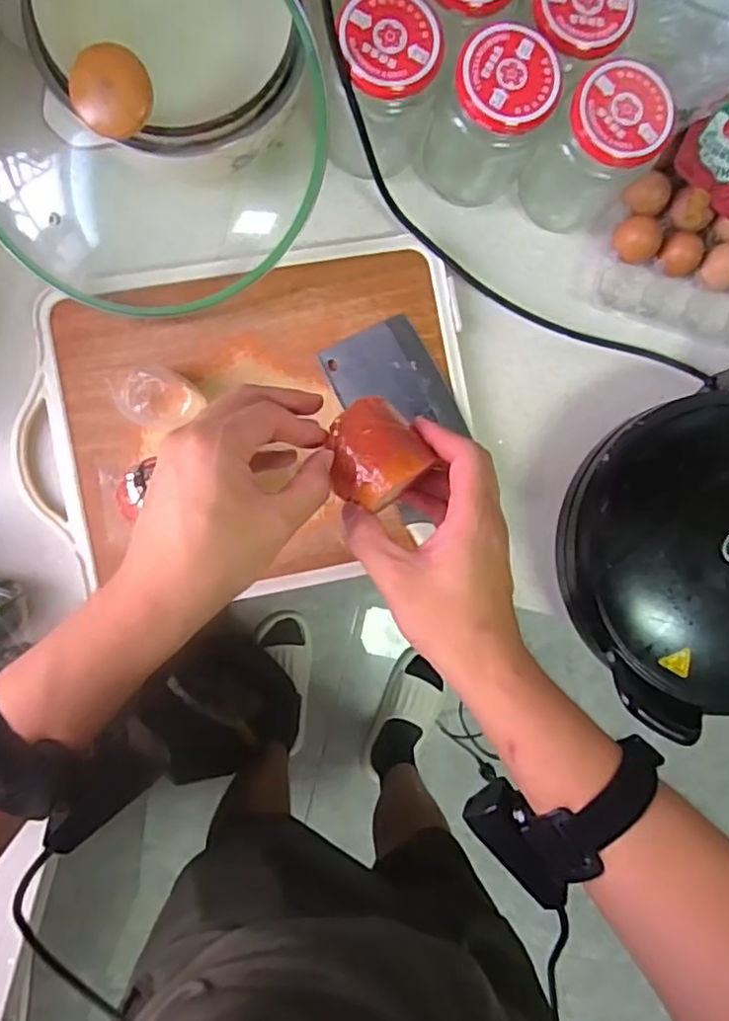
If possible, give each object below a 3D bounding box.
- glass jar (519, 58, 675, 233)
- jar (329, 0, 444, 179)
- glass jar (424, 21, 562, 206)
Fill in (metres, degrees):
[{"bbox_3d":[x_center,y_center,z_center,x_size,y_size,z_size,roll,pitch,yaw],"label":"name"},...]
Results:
[{"bbox_3d":[0.201,-0.318,0.575,0.083,0.144,0.072,31,86,-5],"label":"glass jar"},{"bbox_3d":[0.011,-0.356,0.550,0.080,0.135,0.074,0,89,-6],"label":"jar"},{"bbox_3d":[0.109,-0.336,0.556,0.086,0.126,0.077,33,86,-5],"label":"glass jar"}]

